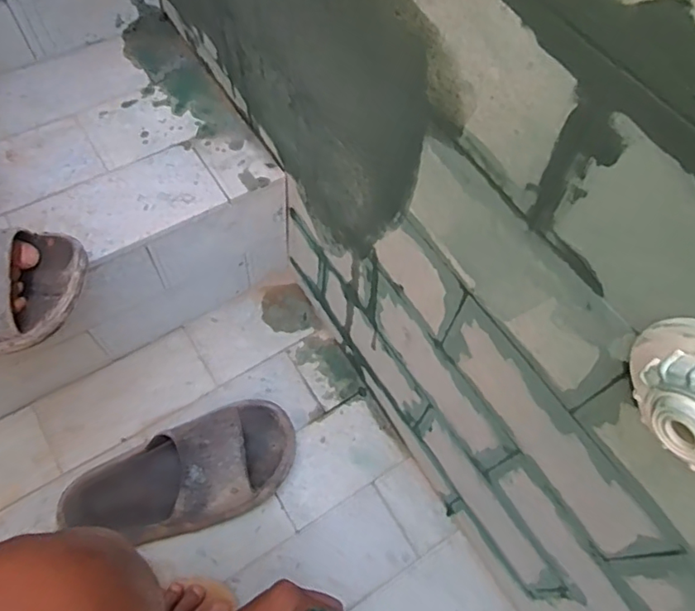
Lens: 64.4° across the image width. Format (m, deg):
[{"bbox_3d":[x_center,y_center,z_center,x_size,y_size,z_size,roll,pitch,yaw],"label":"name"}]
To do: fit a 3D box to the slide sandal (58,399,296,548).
[{"bbox_3d":[-0.184,0.190,0.611,0.262,0.081,0.118,-23,67,-15],"label":"slide sandal"}]

